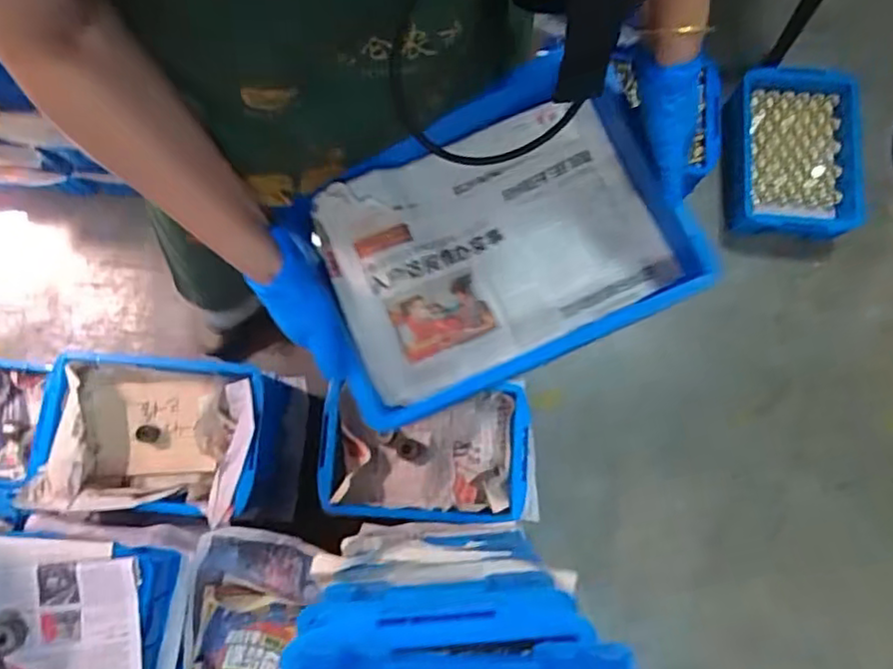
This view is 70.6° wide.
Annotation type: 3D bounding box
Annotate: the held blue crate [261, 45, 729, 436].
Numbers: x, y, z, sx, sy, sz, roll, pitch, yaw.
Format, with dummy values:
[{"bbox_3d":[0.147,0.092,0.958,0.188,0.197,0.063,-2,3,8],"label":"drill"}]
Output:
[{"bbox_3d":[0.035,-0.091,0.592,0.320,0.097,0.261,-23,80,-5],"label":"held blue crate"}]

